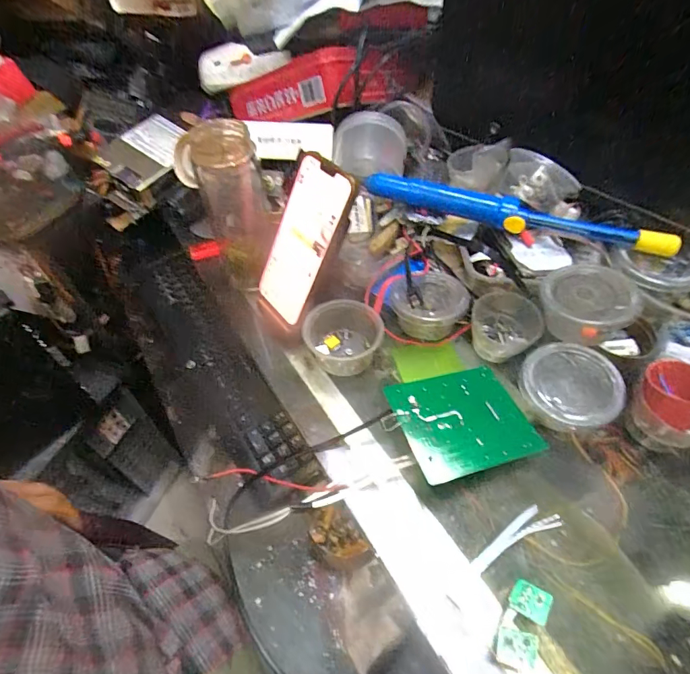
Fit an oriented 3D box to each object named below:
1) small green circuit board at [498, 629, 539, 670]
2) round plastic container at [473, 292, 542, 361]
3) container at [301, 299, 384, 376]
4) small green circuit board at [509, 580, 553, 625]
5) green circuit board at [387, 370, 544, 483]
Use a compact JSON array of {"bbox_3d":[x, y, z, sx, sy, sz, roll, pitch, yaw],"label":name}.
[{"bbox_3d":[0.110,0.199,0.265,0.022,0.004,0.020,5,54,23],"label":"small green circuit board"},{"bbox_3d":[0.158,-0.009,0.414,0.066,0.043,0.057,28,55,24],"label":"round plastic container"},{"bbox_3d":[-0.002,-0.001,0.421,0.077,0.045,0.069,-8,49,-5],"label":"container"},{"bbox_3d":[0.126,0.179,0.282,0.025,0.005,0.020,23,53,20],"label":"small green circuit board"},{"bbox_3d":[0.103,0.072,0.361,0.114,0.007,0.092,-9,50,-19],"label":"green circuit board"}]

